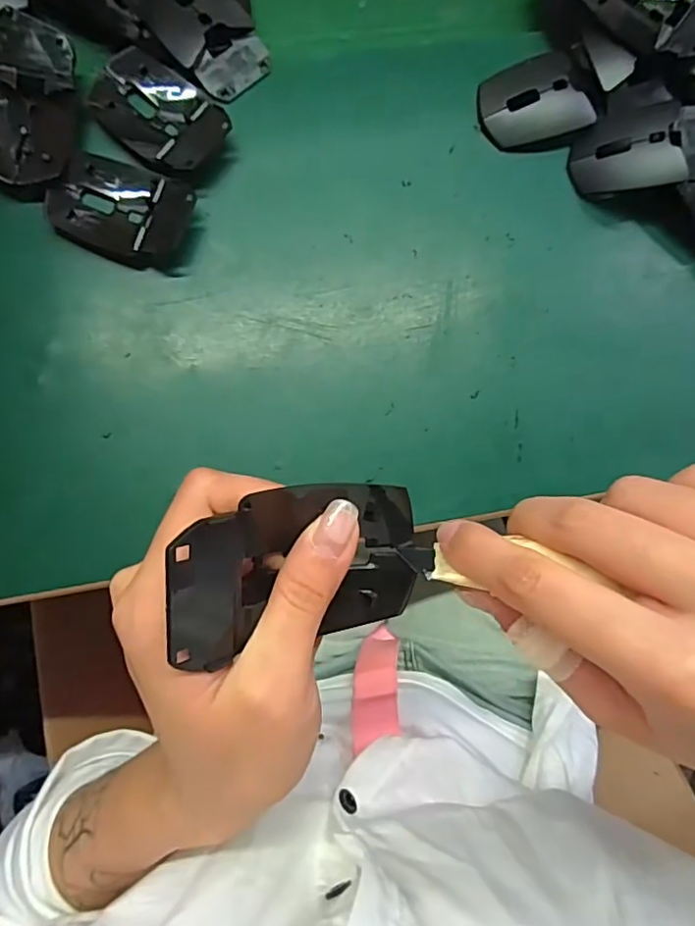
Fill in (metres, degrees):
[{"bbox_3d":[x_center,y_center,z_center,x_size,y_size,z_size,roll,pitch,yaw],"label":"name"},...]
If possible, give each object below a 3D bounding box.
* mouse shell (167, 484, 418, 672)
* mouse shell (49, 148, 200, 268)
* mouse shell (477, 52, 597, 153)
[{"bbox_3d":[-0.014,0.031,0.176,0.081,0.023,0.046,-7,86,-33],"label":"mouse shell"},{"bbox_3d":[-0.129,-0.145,0.328,0.077,0.012,0.055,24,83,-1],"label":"mouse shell"},{"bbox_3d":[0.114,-0.222,0.356,0.063,0.016,0.055,-23,86,-6],"label":"mouse shell"}]

